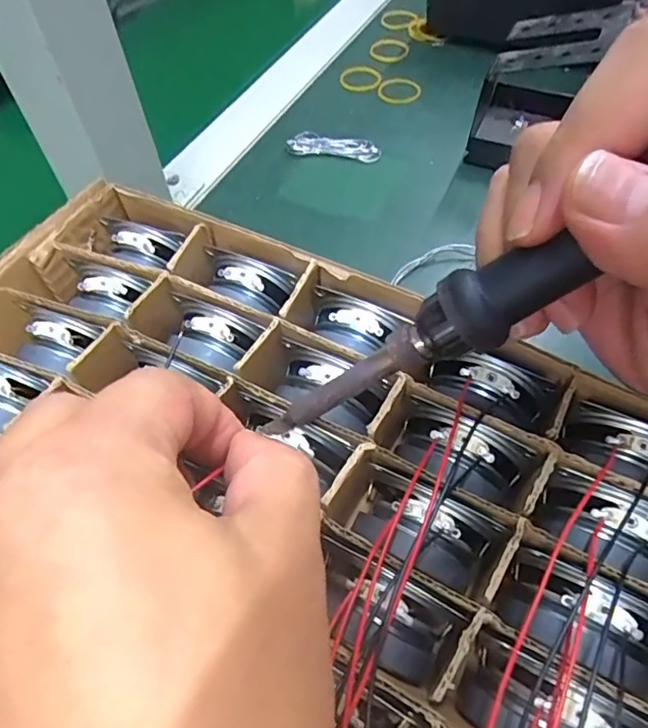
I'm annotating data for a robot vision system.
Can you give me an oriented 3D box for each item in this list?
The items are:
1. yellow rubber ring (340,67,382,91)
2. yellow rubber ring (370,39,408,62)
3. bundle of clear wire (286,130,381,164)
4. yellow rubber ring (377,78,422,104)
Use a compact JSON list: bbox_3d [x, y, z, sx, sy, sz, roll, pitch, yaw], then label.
[{"bbox_3d":[0.029,-0.222,0.412,0.032,0.004,0.032,-1,55,2],"label":"yellow rubber ring"},{"bbox_3d":[0.055,-0.261,0.440,0.031,0.004,0.034,-1,55,2],"label":"yellow rubber ring"},{"bbox_3d":[0.007,-0.146,0.355,0.061,0.006,0.022,12,57,11],"label":"bundle of clear wire"},{"bbox_3d":[0.057,-0.205,0.399,0.032,0.004,0.030,-1,55,2],"label":"yellow rubber ring"}]

